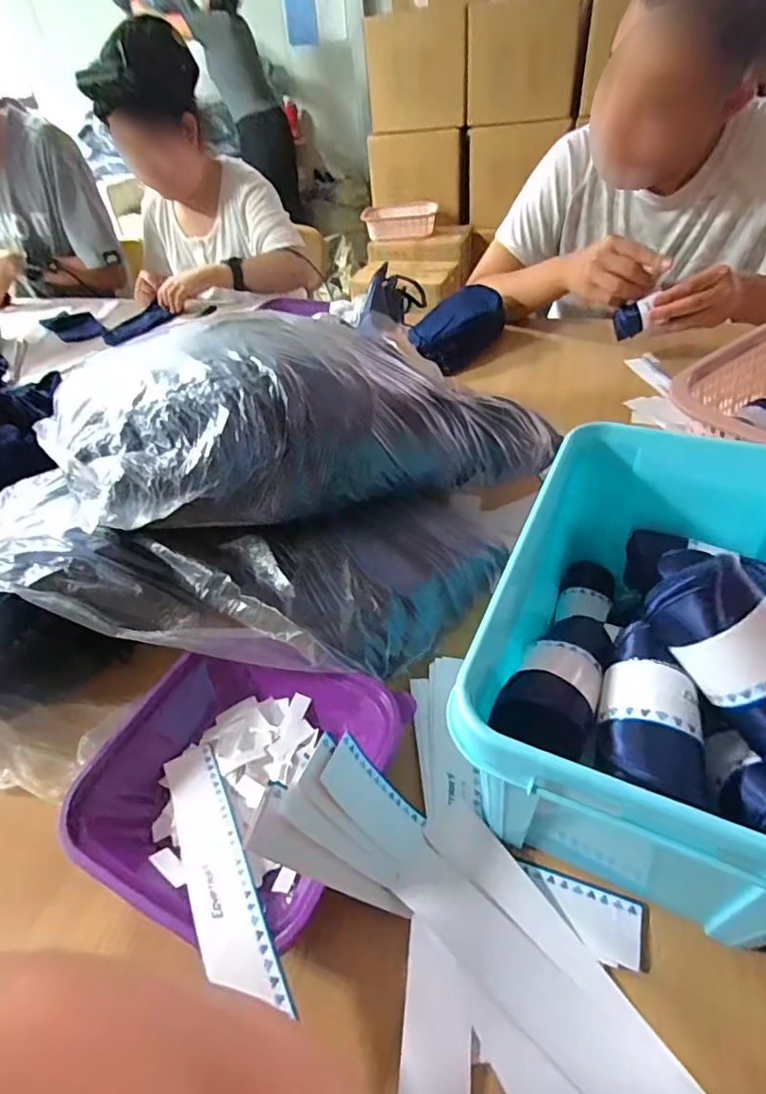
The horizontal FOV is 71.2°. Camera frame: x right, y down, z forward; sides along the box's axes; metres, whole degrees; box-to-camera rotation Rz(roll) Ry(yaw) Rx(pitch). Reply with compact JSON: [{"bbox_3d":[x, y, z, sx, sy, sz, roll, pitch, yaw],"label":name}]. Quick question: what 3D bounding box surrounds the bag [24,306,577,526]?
[{"bbox_3d":[-0.050,-0.119,0.462,0.446,0.115,0.213,-3,40,-19],"label":"bag"}]

